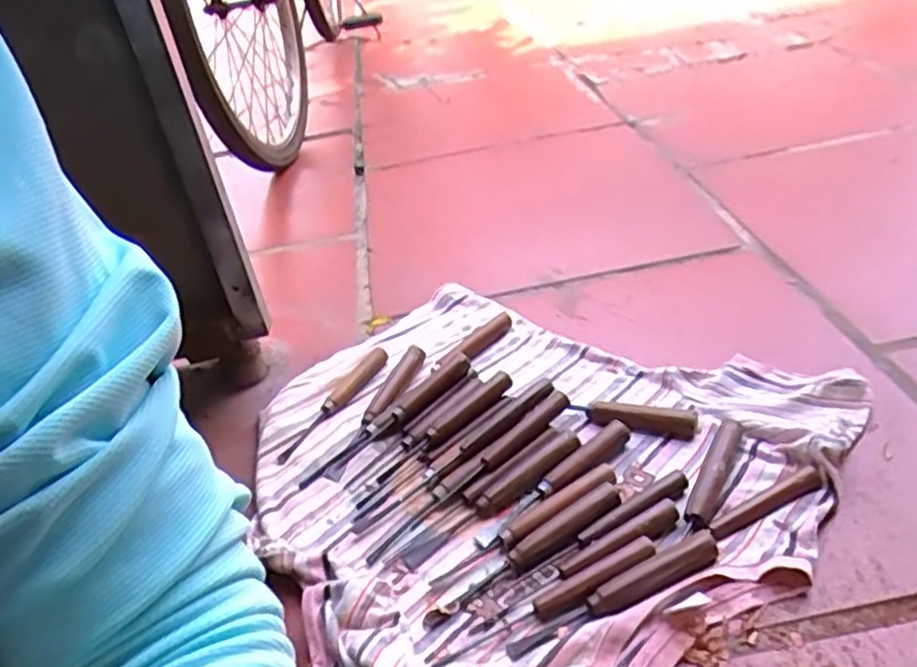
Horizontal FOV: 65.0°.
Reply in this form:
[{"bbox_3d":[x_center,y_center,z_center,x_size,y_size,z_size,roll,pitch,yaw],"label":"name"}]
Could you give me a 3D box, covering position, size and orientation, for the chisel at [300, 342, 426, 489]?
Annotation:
[{"bbox_3d":[-0.090,0.081,0.743,0.032,0.027,0.207,8,38,23],"label":"chisel"}]

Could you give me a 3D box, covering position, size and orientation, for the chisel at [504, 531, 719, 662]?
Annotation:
[{"bbox_3d":[0.116,0.187,0.519,0.172,0.014,0.023,-21,36,-17],"label":"chisel"}]

